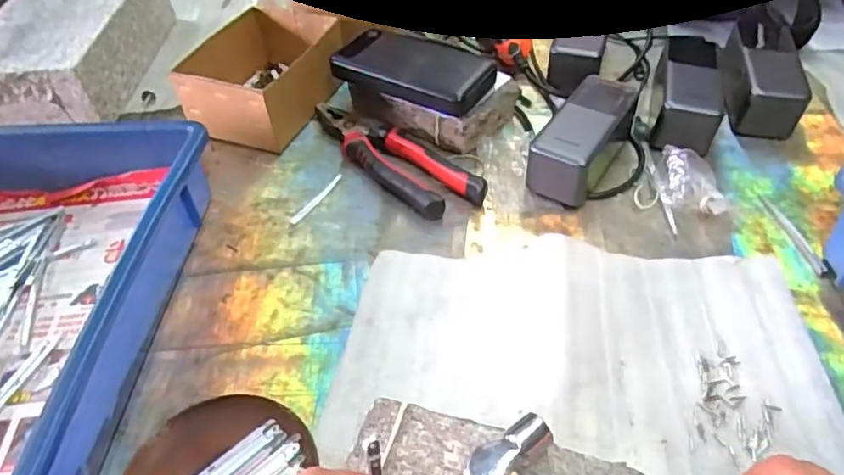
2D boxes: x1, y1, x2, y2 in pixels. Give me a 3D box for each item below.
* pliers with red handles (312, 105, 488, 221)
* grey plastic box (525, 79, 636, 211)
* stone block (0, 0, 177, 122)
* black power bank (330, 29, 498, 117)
[{"bbox_3d":[-0.032,-0.079,0.559,0.056,0.022,0.206,-34,54,-25],"label":"pliers with red handles"},{"bbox_3d":[0.149,-0.089,0.535,0.059,0.054,0.131,26,53,25],"label":"grey plastic box"},{"bbox_3d":[-0.400,-0.224,0.671,0.140,0.079,0.246,0,47,3],"label":"stone block"},{"bbox_3d":[-0.005,-0.168,0.578,0.153,0.026,0.083,24,52,23],"label":"black power bank"}]

